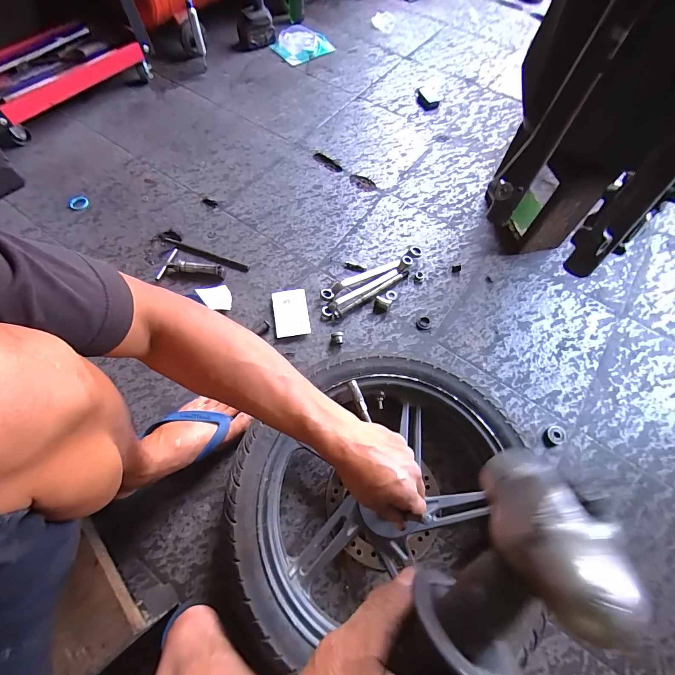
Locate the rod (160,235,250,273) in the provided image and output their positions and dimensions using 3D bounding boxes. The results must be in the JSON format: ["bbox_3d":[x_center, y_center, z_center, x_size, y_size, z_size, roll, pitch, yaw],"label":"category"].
[{"bbox_3d":[-0.303,-0.190,0.752,0.231,0.012,0.022,22,66,9],"label":"rod"}]

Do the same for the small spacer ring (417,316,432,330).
[{"bbox_3d":[0.181,-0.030,0.695,0.029,0.005,0.032,24,67,10],"label":"small spacer ring"}]

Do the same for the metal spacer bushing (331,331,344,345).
[{"bbox_3d":[0.000,0.001,0.665,0.023,0.021,0.023,0,65,-1],"label":"metal spacer bushing"}]

